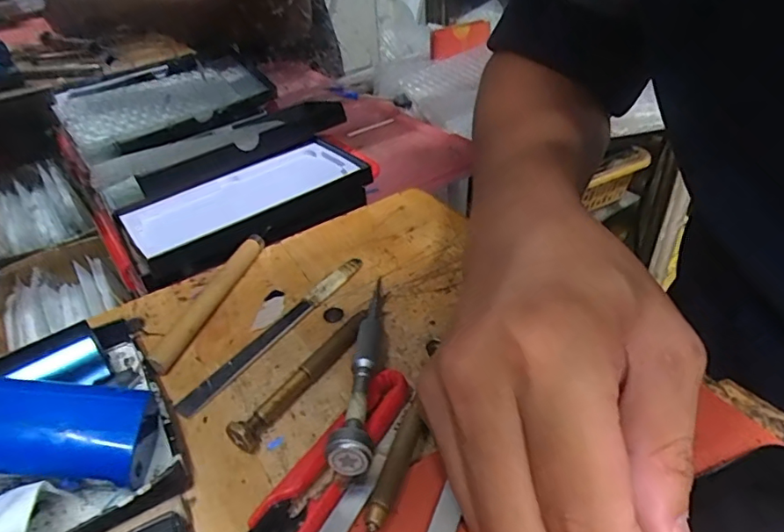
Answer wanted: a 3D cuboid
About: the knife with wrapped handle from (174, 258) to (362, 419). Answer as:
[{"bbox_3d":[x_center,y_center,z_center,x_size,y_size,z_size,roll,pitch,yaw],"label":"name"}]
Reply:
[{"bbox_3d":[-0.059,0.031,0.275,0.012,0.005,0.126,21,45,32],"label":"knife with wrapped handle"}]

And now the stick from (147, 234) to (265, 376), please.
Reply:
[{"bbox_3d":[-0.100,0.017,0.290,0.011,0.013,0.104,8,39,15],"label":"stick"}]

